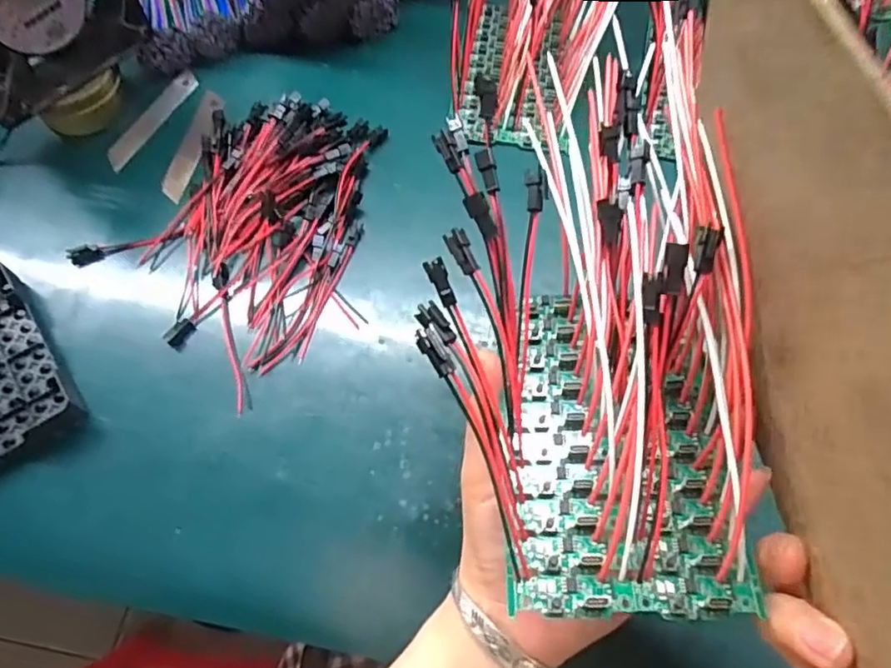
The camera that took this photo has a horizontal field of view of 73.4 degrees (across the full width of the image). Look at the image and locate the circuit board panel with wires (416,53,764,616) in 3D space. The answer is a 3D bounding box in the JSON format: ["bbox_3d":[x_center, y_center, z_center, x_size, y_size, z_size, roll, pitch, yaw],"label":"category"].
[{"bbox_3d":[0.054,-0.011,0.246,0.122,0.067,0.229,1,66,0],"label":"circuit board panel with wires"}]

